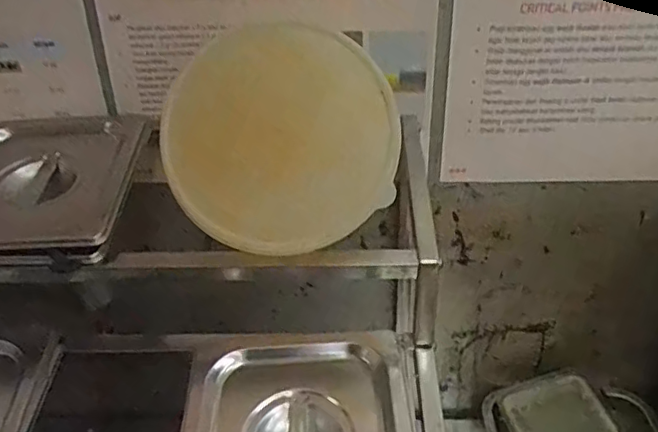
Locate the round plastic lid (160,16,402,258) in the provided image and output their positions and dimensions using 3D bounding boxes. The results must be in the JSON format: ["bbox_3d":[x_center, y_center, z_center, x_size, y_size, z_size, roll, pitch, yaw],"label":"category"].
[{"bbox_3d":[-0.034,-0.055,0.434,0.156,0.159,0.023,-36,-5,-7],"label":"round plastic lid"}]

